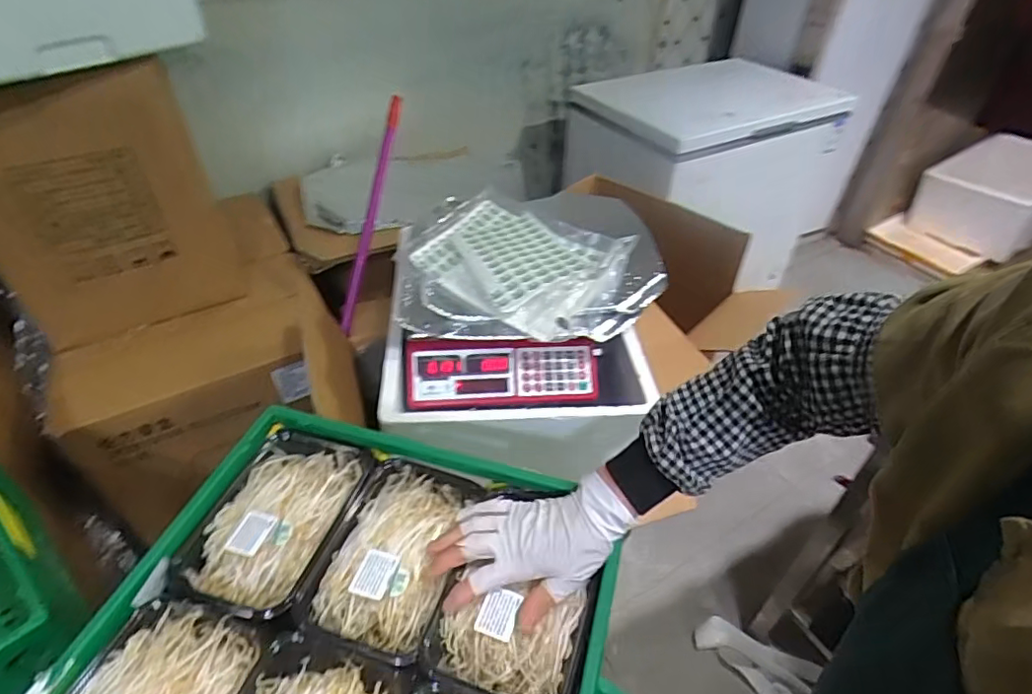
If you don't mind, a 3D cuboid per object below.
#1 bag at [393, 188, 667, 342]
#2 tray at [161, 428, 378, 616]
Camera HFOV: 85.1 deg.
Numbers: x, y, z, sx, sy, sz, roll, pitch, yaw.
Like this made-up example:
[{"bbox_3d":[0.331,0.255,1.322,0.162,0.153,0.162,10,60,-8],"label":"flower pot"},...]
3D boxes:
[{"bbox_3d":[0.022,-0.146,0.961,0.437,0.070,0.367,2,42,0],"label":"bag"},{"bbox_3d":[-0.230,0.163,0.541,0.117,0.034,0.185,11,42,9],"label":"tray"}]

